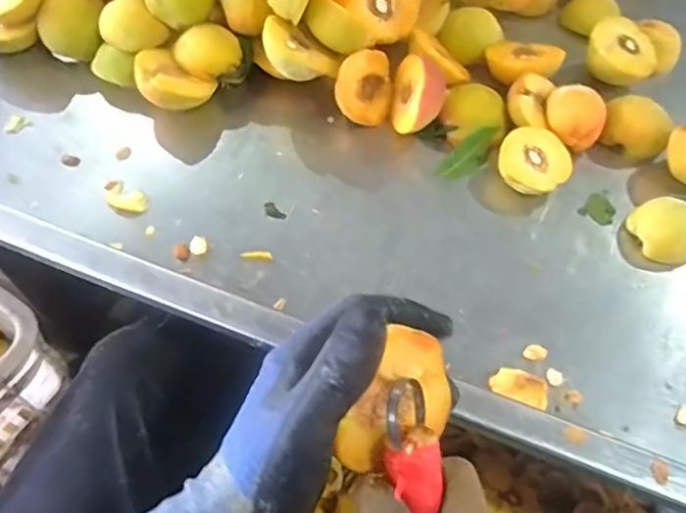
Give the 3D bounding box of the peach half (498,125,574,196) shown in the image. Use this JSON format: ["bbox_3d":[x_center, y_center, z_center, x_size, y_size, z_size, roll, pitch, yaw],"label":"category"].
[{"bbox_3d":[0.152,-0.073,0.491,0.055,0.029,0.052,1,60,-2],"label":"peach half"}]

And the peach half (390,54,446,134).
[{"bbox_3d":[0.062,-0.134,0.504,0.042,0.062,0.056,8,60,2],"label":"peach half"}]

